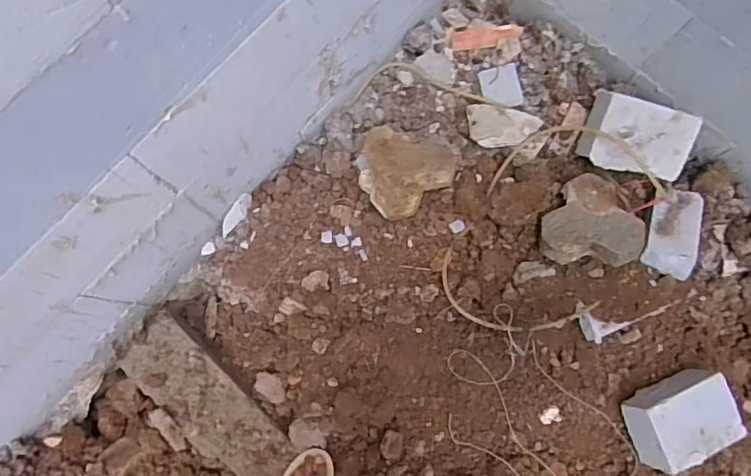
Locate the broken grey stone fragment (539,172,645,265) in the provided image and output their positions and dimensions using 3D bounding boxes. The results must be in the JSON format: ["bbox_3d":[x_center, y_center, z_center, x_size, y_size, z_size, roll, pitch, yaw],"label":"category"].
[{"bbox_3d":[0.453,-0.040,1.077,0.194,0.067,0.188,0,79,-2],"label":"broken grey stone fragment"}]

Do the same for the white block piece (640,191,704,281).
[{"bbox_3d":[0.655,-0.015,1.138,0.107,0.049,0.203,25,68,3],"label":"white block piece"}]

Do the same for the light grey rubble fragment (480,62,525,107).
[{"bbox_3d":[0.301,-0.360,1.255,0.089,0.012,0.099,-13,98,9],"label":"light grey rubble fragment"}]

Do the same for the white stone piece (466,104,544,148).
[{"bbox_3d":[0.297,-0.257,1.199,0.172,0.038,0.095,5,79,-1],"label":"white stone piece"}]

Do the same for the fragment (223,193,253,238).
[{"bbox_3d":[-0.297,-0.049,1.123,0.028,0.017,0.103,31,79,4],"label":"fragment"}]

